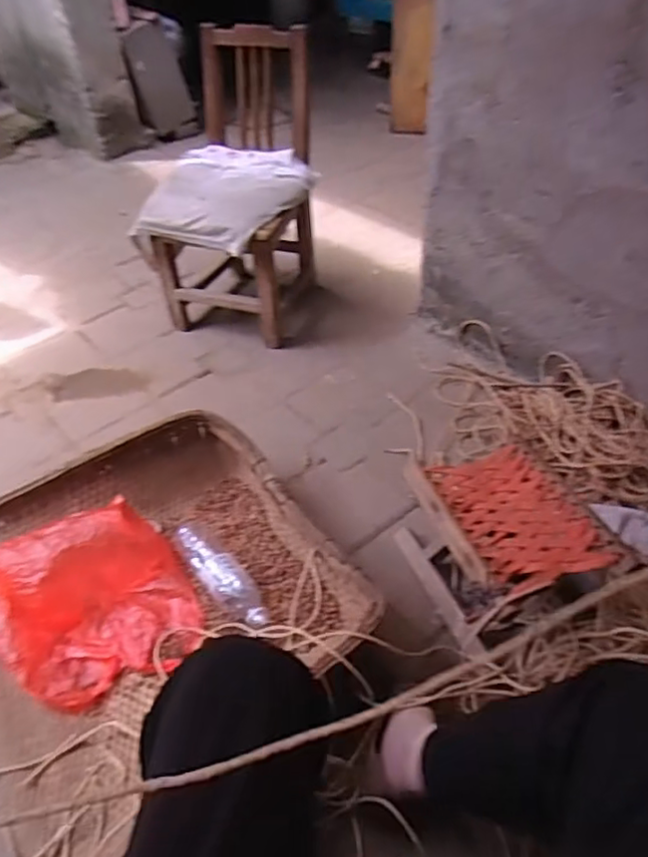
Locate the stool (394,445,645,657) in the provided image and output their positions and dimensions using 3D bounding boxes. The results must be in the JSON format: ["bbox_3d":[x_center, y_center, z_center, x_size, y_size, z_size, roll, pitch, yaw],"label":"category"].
[{"bbox_3d":[0.278,0.184,0.966,0.248,0.182,0.280,-14,45,-8],"label":"stool"}]

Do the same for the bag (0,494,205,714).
[{"bbox_3d":[-0.362,0.256,0.961,0.300,0.115,0.279,-21,47,-15],"label":"bag"}]

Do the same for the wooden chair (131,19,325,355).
[{"bbox_3d":[-0.225,-0.551,1.499,0.353,0.582,0.399,11,47,16],"label":"wooden chair"}]

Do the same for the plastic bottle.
[{"bbox_3d":[-0.172,0.225,1.015,0.065,0.050,0.253,-31,50,-24],"label":"plastic bottle"}]

